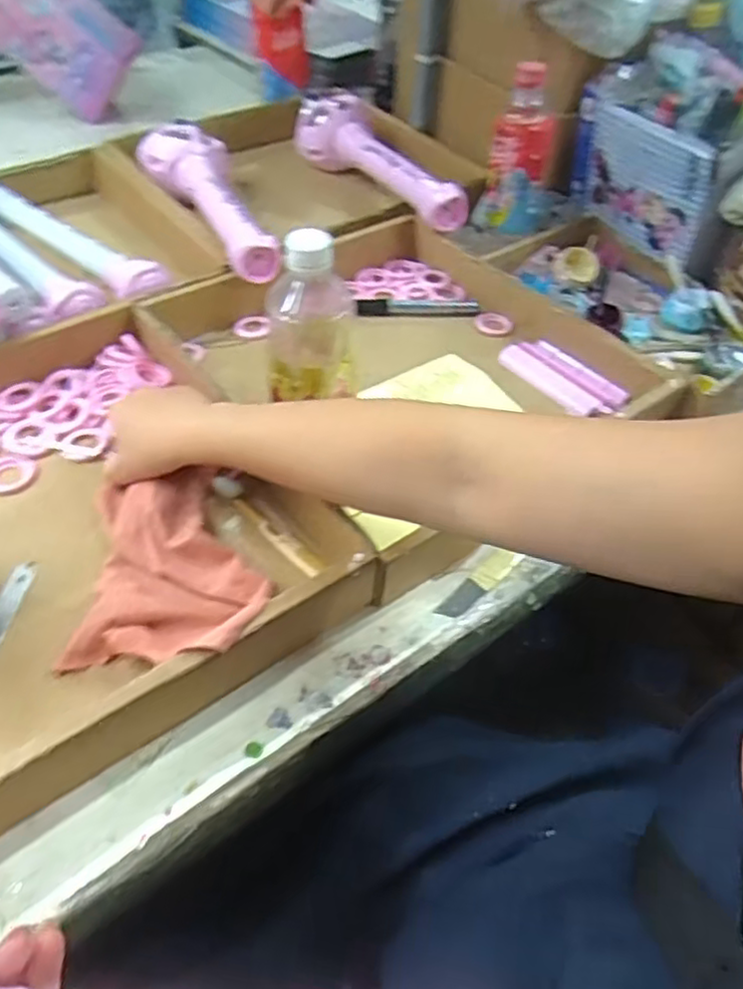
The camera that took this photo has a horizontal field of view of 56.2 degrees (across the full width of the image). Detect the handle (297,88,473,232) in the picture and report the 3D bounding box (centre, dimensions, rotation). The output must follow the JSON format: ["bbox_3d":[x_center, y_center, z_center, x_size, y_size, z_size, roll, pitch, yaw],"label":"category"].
[{"bbox_3d":[0.004,-0.413,0.872,0.069,0.069,0.353,-22,54,-23],"label":"handle"}]

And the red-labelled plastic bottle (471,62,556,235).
[{"bbox_3d":[0.165,-0.378,0.759,0.077,0.159,0.079,13,48,7],"label":"red-labelled plastic bottle"}]

